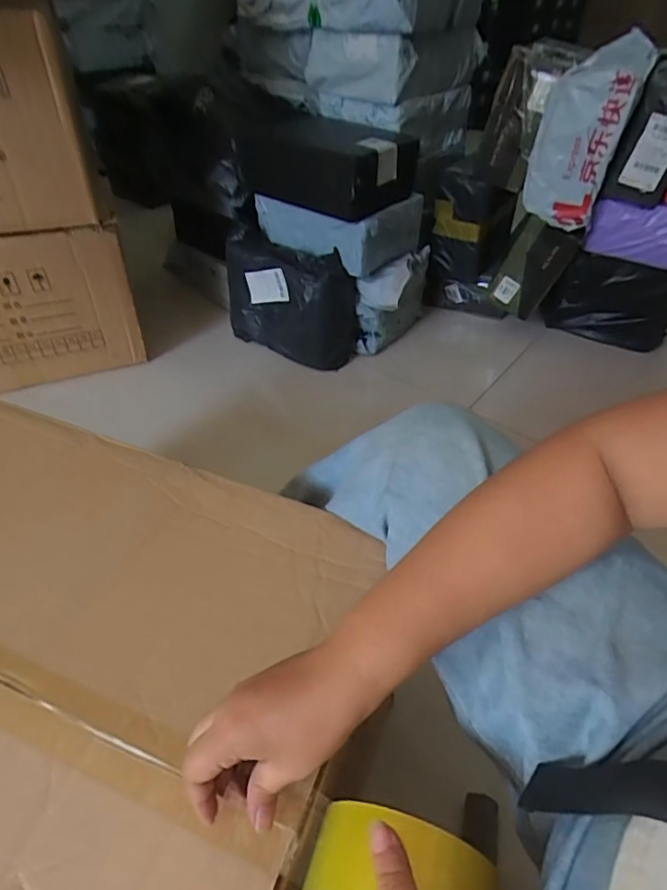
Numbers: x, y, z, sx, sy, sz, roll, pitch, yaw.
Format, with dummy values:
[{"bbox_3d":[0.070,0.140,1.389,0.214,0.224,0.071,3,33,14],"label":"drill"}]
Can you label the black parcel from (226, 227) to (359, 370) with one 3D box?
[{"bbox_3d":[-0.123,-0.377,1.321,0.347,0.249,0.127,22,47,20],"label":"black parcel"}]

